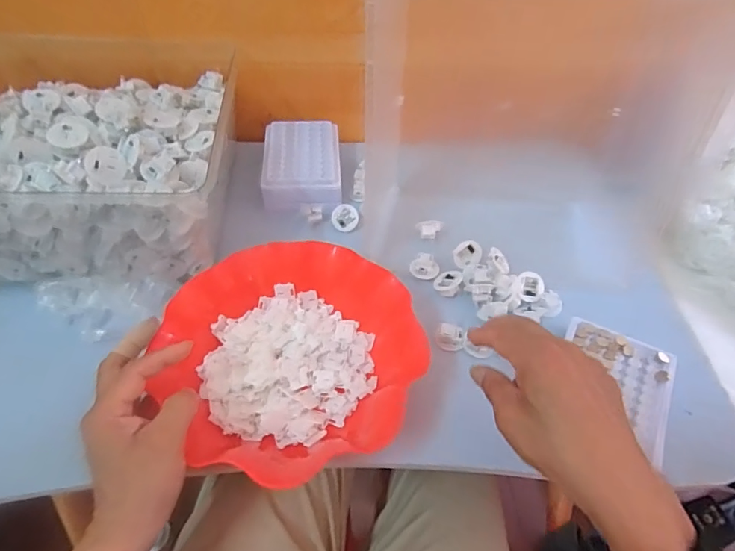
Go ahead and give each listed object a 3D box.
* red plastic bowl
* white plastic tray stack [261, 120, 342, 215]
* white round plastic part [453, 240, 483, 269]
[{"bbox_3d":[-0.061,0.063,0.412,0.205,0.077,0.203,1,51,-1],"label":"red plastic bowl"},{"bbox_3d":[-0.085,-0.146,0.602,0.099,0.036,0.146,-2,51,-4],"label":"white plastic tray stack"},{"bbox_3d":[0.112,-0.025,0.520,0.032,0.029,0.007,-13,12,-3],"label":"white round plastic part"}]

